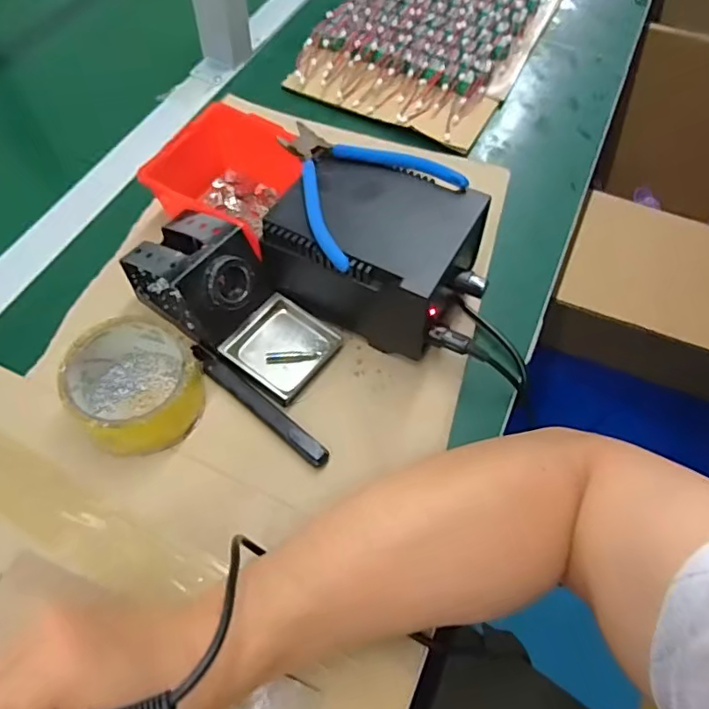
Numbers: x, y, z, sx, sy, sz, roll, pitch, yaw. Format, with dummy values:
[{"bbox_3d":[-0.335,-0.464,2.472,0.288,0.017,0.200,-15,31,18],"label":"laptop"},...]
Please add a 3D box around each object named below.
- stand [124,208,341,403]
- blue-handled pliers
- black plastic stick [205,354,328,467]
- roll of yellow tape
[{"bbox_3d":[-0.092,-0.044,0.415,0.158,0.072,0.071,33,64,14],"label":"stand"},{"bbox_3d":[-0.006,-0.132,0.412,0.125,0.014,0.130,-39,69,-22],"label":"blue-handled pliers"},{"bbox_3d":[-0.066,0.041,0.403,0.118,0.010,0.015,38,65,16],"label":"black plastic stick"},{"bbox_3d":[-0.152,0.022,0.387,0.082,0.049,0.089,2,61,-3],"label":"roll of yellow tape"}]

